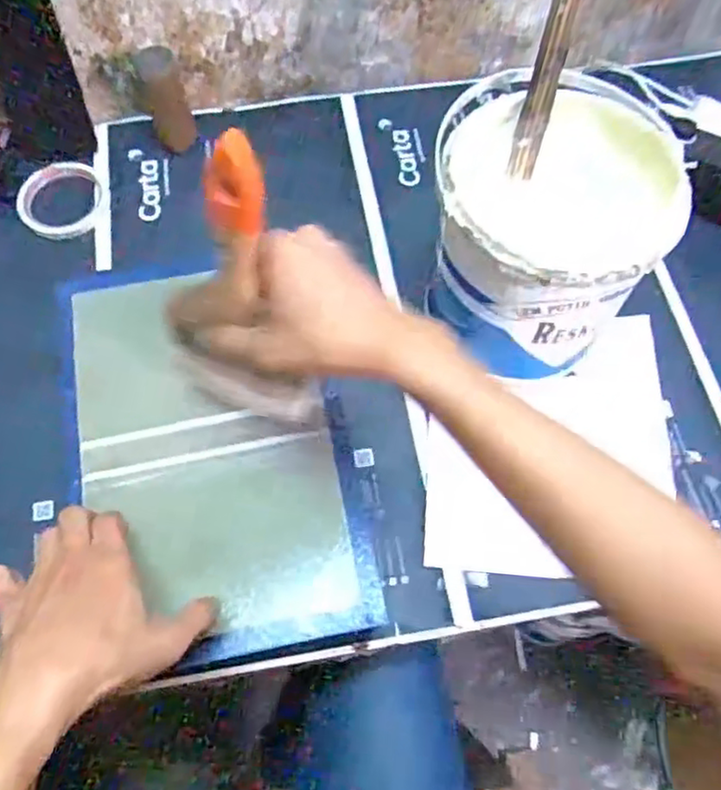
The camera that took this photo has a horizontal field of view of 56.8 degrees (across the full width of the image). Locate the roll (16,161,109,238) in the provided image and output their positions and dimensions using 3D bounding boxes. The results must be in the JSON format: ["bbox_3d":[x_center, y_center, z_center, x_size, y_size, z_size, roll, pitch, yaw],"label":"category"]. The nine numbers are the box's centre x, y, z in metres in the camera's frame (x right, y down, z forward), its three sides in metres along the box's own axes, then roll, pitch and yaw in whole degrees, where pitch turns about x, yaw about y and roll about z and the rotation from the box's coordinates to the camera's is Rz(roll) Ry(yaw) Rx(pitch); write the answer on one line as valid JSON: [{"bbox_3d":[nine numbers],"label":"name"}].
[{"bbox_3d":[-0.315,-0.209,0.703,0.086,0.018,0.097,-28,69,-13],"label":"roll"}]

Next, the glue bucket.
[{"bbox_3d":[0.150,-0.132,0.578,0.177,0.183,0.196,4,65,1],"label":"glue bucket"}]

